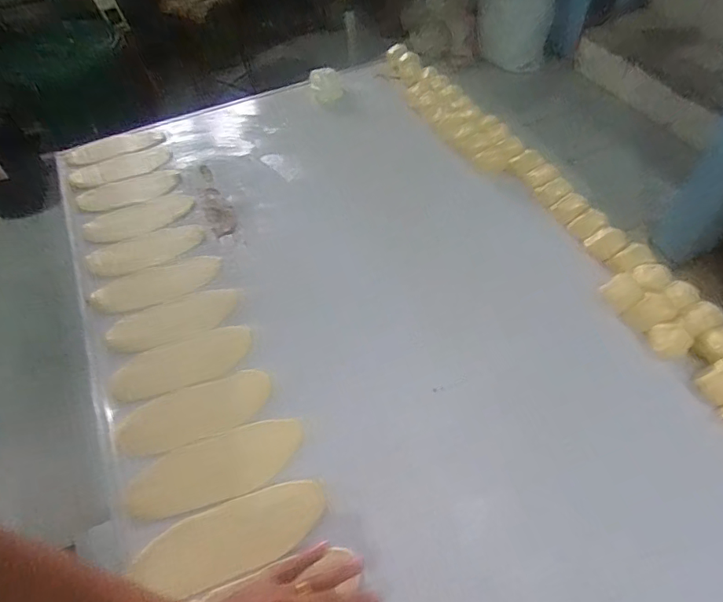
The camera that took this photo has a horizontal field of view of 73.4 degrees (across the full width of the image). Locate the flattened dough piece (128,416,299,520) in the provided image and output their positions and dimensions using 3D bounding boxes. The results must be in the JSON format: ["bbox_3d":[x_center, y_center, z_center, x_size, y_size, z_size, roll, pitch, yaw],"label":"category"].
[{"bbox_3d":[-0.165,0.191,0.559,0.198,0.011,0.075,-19,55,-9],"label":"flattened dough piece"}]

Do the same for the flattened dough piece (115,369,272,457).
[{"bbox_3d":[-0.205,0.136,0.602,0.182,0.012,0.076,-21,55,-11],"label":"flattened dough piece"}]

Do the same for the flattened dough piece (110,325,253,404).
[{"bbox_3d":[-0.238,0.082,0.650,0.181,0.008,0.073,-20,55,-10],"label":"flattened dough piece"}]

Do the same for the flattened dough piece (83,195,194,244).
[{"bbox_3d":[-0.383,-0.142,0.835,0.181,0.004,0.080,-23,55,-12],"label":"flattened dough piece"}]

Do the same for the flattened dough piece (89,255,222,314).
[{"bbox_3d":[-0.310,-0.027,0.737,0.187,0.010,0.079,-19,54,-9],"label":"flattened dough piece"}]

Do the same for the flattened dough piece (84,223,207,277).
[{"bbox_3d":[-0.348,-0.085,0.788,0.177,0.011,0.077,-23,55,-12],"label":"flattened dough piece"}]

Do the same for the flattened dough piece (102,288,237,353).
[{"bbox_3d":[-0.267,0.025,0.692,0.179,0.011,0.074,-20,55,-10],"label":"flattened dough piece"}]

